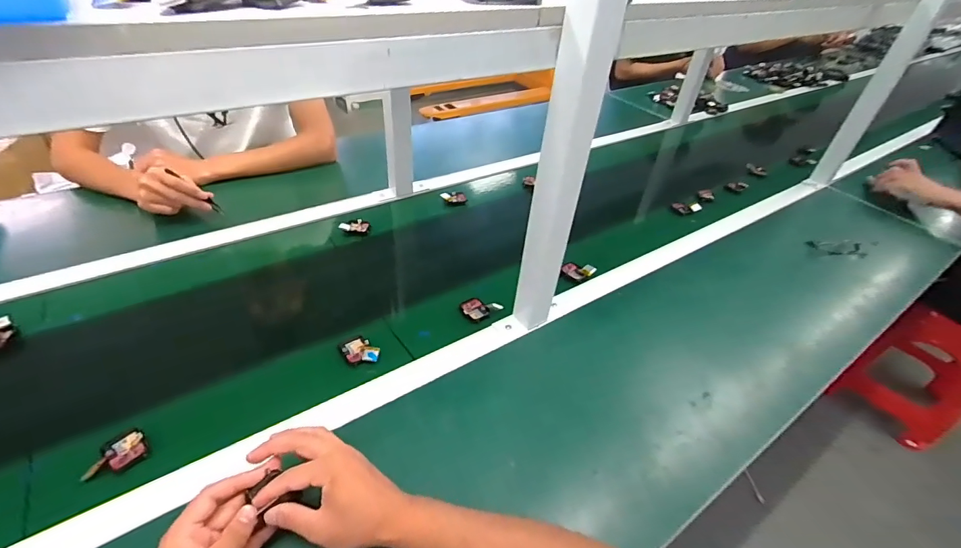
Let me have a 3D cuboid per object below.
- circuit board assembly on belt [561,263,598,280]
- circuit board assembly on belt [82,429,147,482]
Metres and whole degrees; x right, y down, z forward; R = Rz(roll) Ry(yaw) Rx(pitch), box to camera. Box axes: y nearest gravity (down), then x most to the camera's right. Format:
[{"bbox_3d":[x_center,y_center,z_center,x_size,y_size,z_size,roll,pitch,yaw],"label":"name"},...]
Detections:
[{"bbox_3d":[0.174,-0.006,0.765,0.058,0.018,0.043,8,40,2],"label":"circuit board assembly on belt"},{"bbox_3d":[-0.399,0.198,0.471,0.055,0.015,0.041,-24,49,-30],"label":"circuit board assembly on belt"}]

